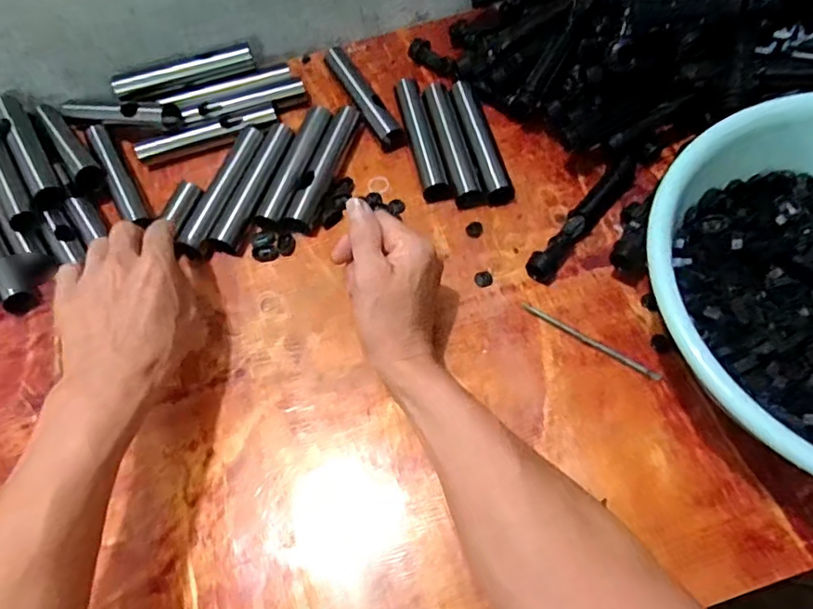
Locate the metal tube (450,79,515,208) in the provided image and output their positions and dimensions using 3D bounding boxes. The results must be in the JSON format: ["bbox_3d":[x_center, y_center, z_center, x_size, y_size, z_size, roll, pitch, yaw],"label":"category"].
[{"bbox_3d":[0.070,-0.157,0.541,0.025,0.019,0.146,-12,62,-3],"label":"metal tube"}]

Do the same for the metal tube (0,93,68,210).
[{"bbox_3d":[-0.357,-0.148,0.537,0.023,0.024,0.141,-28,64,-11],"label":"metal tube"}]

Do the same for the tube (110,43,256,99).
[{"bbox_3d":[-0.226,-0.238,0.579,0.136,0.029,0.024,-22,63,-8],"label":"tube"}]

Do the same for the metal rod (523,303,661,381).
[{"bbox_3d":[0.144,0.028,0.448,0.116,0.004,0.007,31,69,16],"label":"metal rod"}]

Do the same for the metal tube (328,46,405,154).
[{"bbox_3d":[-0.045,-0.213,0.575,0.023,0.015,0.151,-26,63,-10],"label":"metal tube"}]

